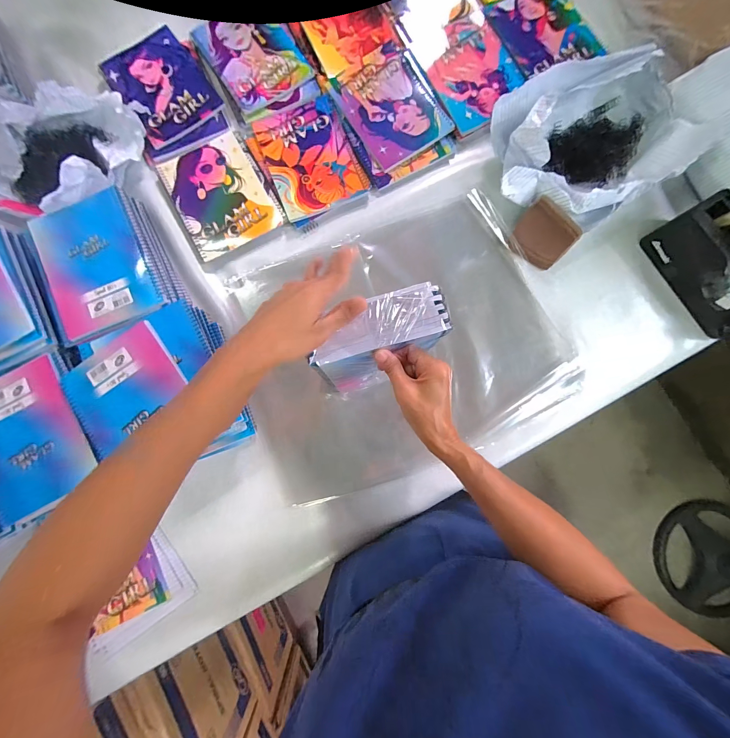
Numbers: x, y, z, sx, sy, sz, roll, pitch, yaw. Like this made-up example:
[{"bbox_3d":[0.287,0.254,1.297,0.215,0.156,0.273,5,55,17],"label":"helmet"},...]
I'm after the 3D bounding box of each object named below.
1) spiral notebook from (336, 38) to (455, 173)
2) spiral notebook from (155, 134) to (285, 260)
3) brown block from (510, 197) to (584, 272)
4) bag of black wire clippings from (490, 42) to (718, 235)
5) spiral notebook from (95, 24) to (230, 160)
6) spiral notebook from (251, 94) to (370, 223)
[{"bbox_3d":[0.052,-0.469,0.569,0.145,0.007,0.200,-28,85,-3],"label":"spiral notebook"},{"bbox_3d":[-0.253,-0.303,0.555,0.148,0.008,0.200,-28,85,-3],"label":"spiral notebook"},{"bbox_3d":[0.293,-0.220,0.532,0.087,0.012,0.091,42,109,4],"label":"brown block"},{"bbox_3d":[0.359,-0.356,0.515,0.298,0.092,0.221,-23,85,-2],"label":"bag of black wire clippings"},{"bbox_3d":[-0.359,-0.497,0.578,0.153,0.013,0.233,-31,85,-3],"label":"spiral notebook"},{"bbox_3d":[-0.096,-0.371,0.563,0.150,0.008,0.203,-21,85,-2],"label":"spiral notebook"}]

